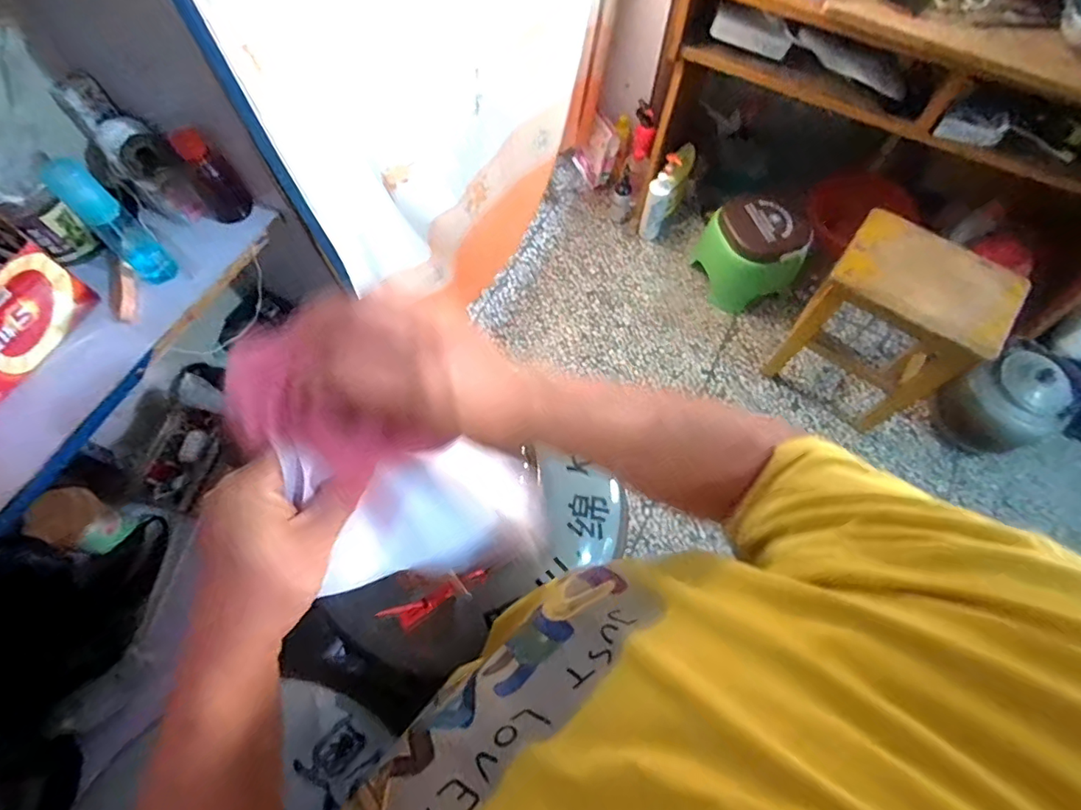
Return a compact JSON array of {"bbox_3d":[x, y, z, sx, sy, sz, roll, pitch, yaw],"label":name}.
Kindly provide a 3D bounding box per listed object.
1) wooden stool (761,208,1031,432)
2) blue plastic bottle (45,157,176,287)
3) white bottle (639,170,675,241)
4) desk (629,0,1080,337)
[{"bbox_3d":[0.873,-0.188,1.376,0.370,0.473,0.239,36,71,14],"label":"wooden stool"},{"bbox_3d":[-0.420,-0.177,0.519,0.038,0.138,0.040,-42,72,-16],"label":"blue plastic bottle"},{"bbox_3d":[0.372,-0.634,1.687,0.077,0.220,0.077,15,67,7],"label":"white bottle"},{"bbox_3d":[0.970,-0.627,1.317,1.386,0.689,0.451,29,69,12],"label":"desk"}]

